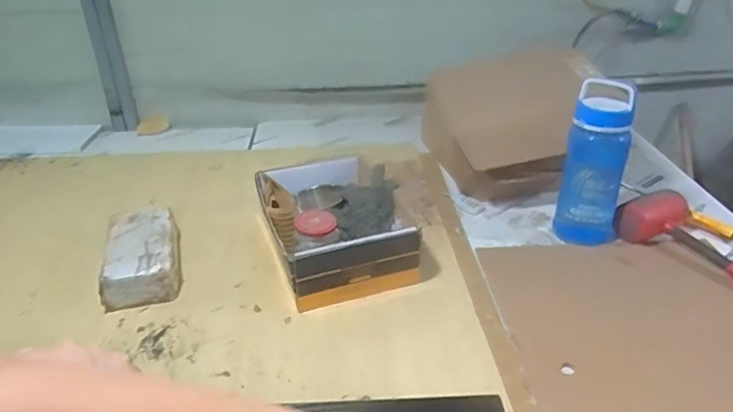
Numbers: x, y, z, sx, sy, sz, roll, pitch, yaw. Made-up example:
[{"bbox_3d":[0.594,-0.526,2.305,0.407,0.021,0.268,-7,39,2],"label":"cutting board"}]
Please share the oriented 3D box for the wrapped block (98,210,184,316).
[{"bbox_3d":[-0.373,0.082,0.921,0.120,0.067,0.212,-11,32,-15],"label":"wrapped block"}]

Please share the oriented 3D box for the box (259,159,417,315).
[{"bbox_3d":[-0.056,0.026,0.974,0.233,0.115,0.325,-11,32,-16],"label":"box"}]

